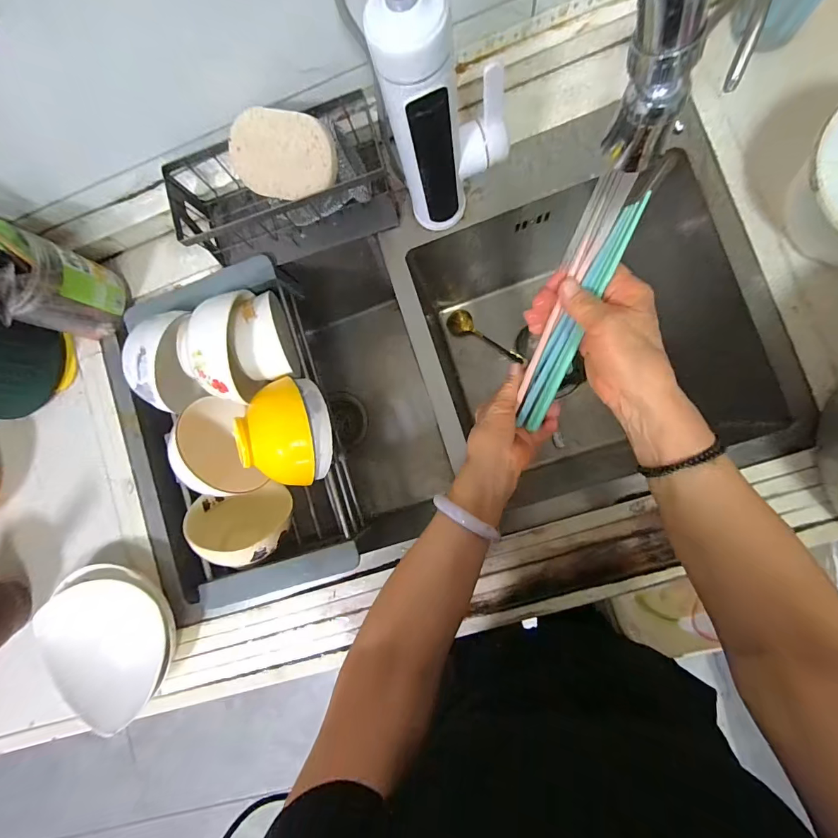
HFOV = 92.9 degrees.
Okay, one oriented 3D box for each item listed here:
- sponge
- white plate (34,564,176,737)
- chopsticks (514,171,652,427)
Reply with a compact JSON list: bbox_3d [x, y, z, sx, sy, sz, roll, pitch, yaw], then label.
[{"bbox_3d":[-0.137,-0.272,0.414,0.112,0.024,0.074,10,121,11],"label":"sponge"},{"bbox_3d":[-0.365,0.264,0.481,0.135,0.054,0.176,-30,83,7],"label":"white plate"},{"bbox_3d":[0.126,-0.080,0.344,0.034,0.224,0.026,17,46,9],"label":"chopsticks"}]

